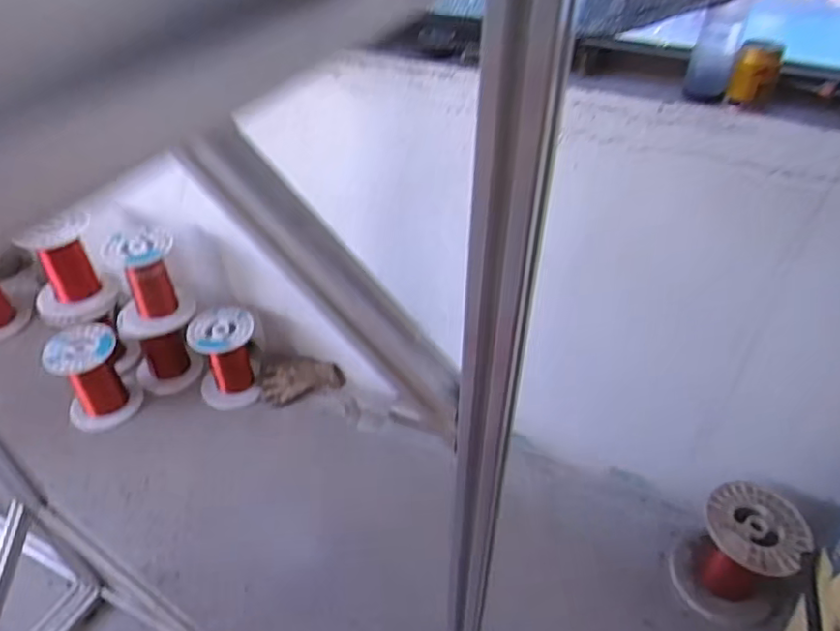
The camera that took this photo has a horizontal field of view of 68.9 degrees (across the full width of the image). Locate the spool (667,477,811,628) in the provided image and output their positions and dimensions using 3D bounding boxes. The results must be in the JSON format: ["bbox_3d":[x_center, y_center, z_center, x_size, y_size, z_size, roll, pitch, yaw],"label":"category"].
[{"bbox_3d":[0.652,0.495,1.255,0.200,0.223,0.210,0,41,0],"label":"spool"}]

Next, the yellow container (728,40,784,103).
[{"bbox_3d":[0.514,-0.375,0.940,0.062,0.070,0.073,22,47,22],"label":"yellow container"}]

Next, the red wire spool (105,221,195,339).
[{"bbox_3d":[-0.725,-0.094,1.612,0.192,0.232,0.190,0,41,0],"label":"red wire spool"}]

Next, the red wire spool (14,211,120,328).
[{"bbox_3d":[-0.958,-0.137,1.649,0.190,0.276,0.186,-26,47,-27],"label":"red wire spool"}]

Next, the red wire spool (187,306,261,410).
[{"bbox_3d":[-0.534,0.124,1.700,0.171,0.239,0.182,0,41,0],"label":"red wire spool"}]

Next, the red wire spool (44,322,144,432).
[{"bbox_3d":[-0.867,0.162,1.628,0.171,0.245,0.155,-15,43,-17],"label":"red wire spool"}]

